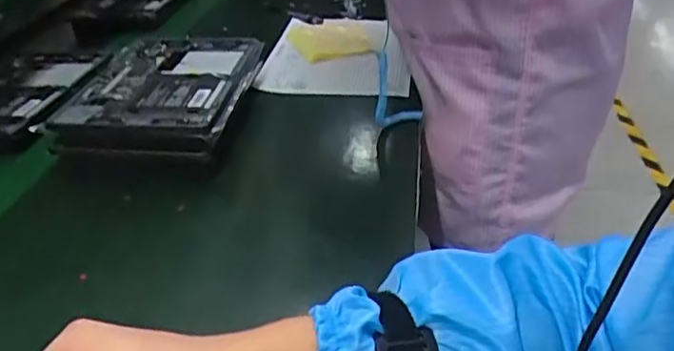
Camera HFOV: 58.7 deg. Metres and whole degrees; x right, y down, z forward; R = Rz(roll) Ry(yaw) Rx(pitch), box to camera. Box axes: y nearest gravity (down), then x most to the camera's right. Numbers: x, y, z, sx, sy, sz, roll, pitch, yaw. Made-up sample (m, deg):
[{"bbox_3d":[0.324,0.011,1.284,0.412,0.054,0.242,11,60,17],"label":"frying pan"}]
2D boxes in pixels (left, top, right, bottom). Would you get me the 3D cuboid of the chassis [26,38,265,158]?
[{"bbox_3d":[-0.193,-0.103,0.670,0.184,0.039,0.244,-2,31,8],"label":"chassis"}]

